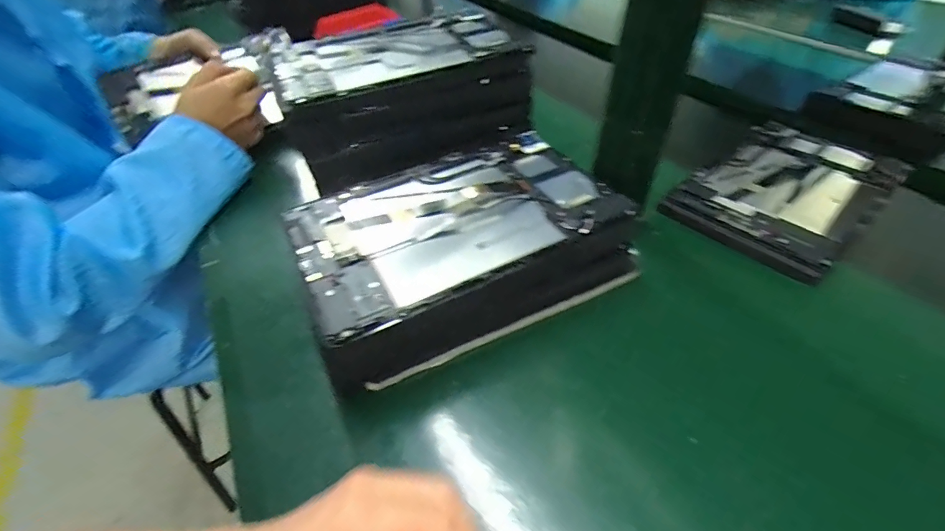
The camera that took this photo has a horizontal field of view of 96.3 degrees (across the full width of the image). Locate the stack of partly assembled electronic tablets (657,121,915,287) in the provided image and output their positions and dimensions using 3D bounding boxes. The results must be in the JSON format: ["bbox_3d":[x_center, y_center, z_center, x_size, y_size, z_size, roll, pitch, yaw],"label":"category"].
[{"bbox_3d":[0.333,-0.080,0.449,0.258,0.017,0.153,-34,54,-27],"label":"stack of partly assembled electronic tablets"}]

